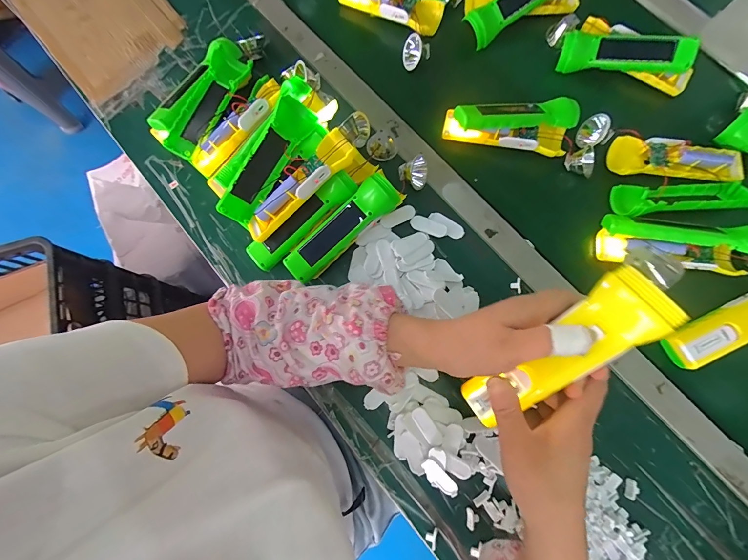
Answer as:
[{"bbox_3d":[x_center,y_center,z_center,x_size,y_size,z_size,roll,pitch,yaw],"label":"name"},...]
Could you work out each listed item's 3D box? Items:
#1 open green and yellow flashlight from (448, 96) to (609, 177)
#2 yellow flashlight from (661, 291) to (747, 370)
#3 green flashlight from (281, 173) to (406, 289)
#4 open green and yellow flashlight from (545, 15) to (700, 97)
[{"bbox_3d":[0.209,-0.210,0.446,0.217,0.048,0.079,15,79,5],"label":"open green and yellow flashlight"},{"bbox_3d":[0.450,0.038,0.388,0.215,0.036,0.045,-28,78,-4],"label":"yellow flashlight"},{"bbox_3d":[-0.040,-0.066,0.412,0.167,0.037,0.046,-40,80,-7],"label":"green flashlight"},{"bbox_3d":[0.350,-0.326,0.461,0.194,0.045,0.077,20,79,6],"label":"open green and yellow flashlight"}]

